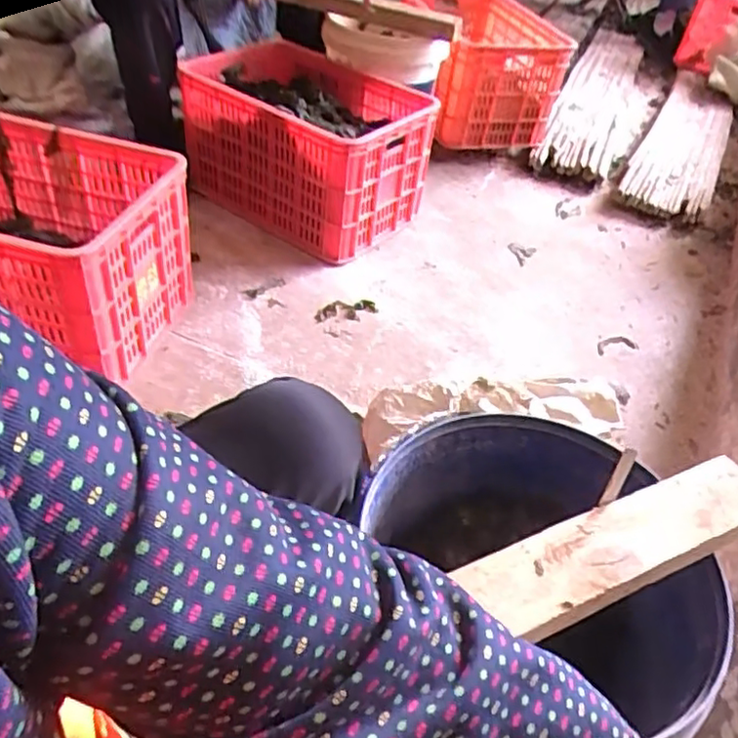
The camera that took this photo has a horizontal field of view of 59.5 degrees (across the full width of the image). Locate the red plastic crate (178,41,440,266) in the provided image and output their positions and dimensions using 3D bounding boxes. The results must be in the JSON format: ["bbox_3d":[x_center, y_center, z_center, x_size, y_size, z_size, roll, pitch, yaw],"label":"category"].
[{"bbox_3d":[-0.159,-0.502,1.461,0.514,0.293,0.328,33,50,23],"label":"red plastic crate"}]

